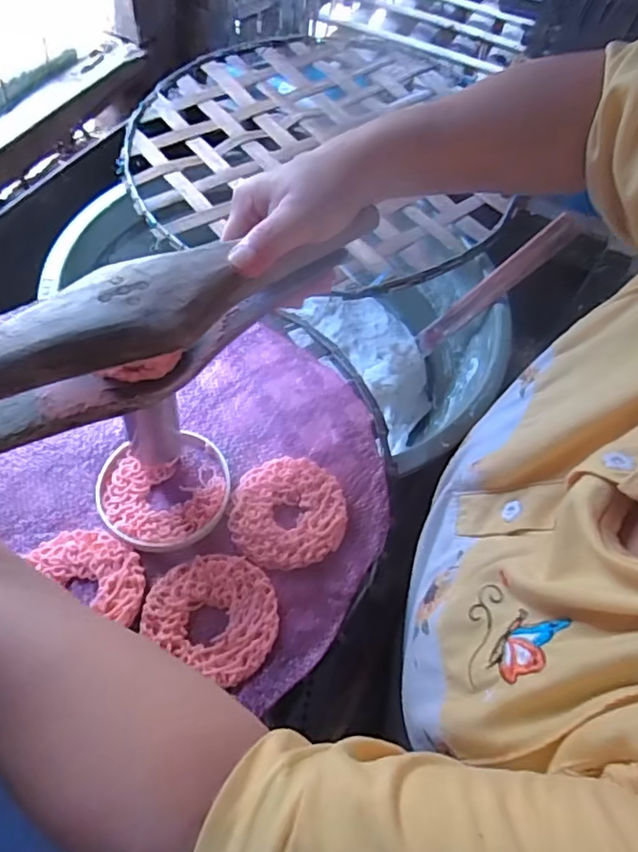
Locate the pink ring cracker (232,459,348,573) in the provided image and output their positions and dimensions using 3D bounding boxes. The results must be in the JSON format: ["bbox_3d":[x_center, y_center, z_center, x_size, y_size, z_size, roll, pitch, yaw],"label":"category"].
[{"bbox_3d":[-0.021,0.056,0.386,0.075,0.006,0.080,2,56,-2],"label":"pink ring cracker"}]

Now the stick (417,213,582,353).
[{"bbox_3d":[0.159,-0.127,0.537,0.021,0.181,0.016,20,49,-33],"label":"stick"}]

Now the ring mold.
[{"bbox_3d":[-0.104,0.041,0.389,0.089,0.008,0.087,2,56,-2],"label":"ring mold"}]

